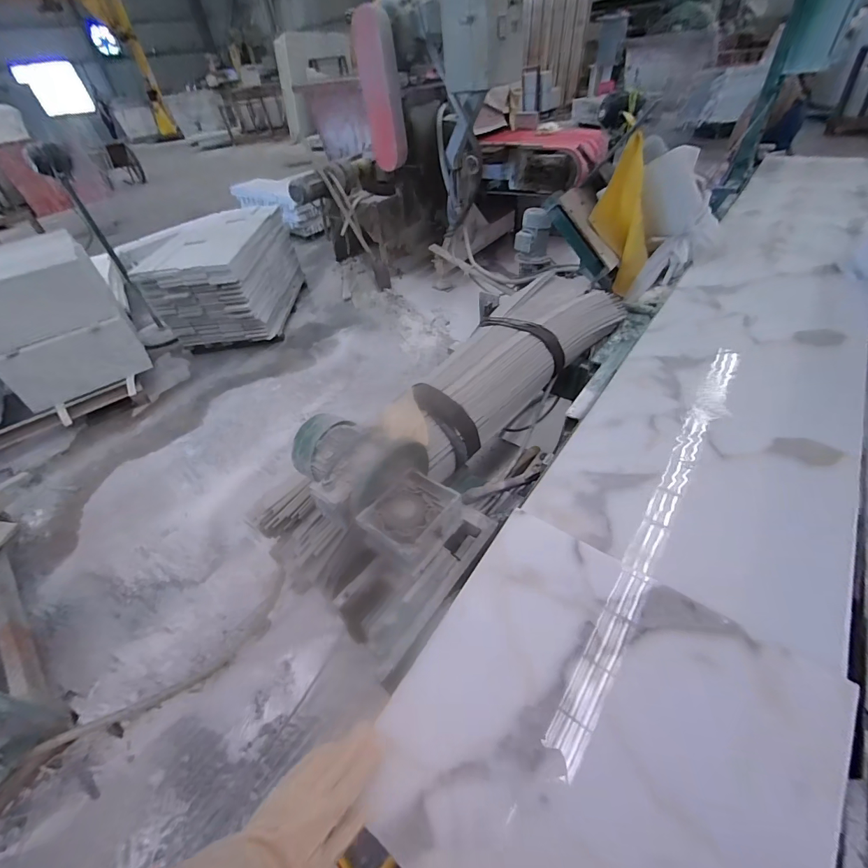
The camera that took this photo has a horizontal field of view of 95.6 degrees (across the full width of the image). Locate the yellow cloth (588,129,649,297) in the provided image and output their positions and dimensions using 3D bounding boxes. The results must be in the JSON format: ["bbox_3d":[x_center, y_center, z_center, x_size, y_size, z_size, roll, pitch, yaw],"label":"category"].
[{"bbox_3d":[0.627,-0.718,1.338,0.131,0.467,0.122,-21,25,-15],"label":"yellow cloth"}]

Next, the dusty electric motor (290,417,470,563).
[{"bbox_3d":[-0.132,0.079,0.742,0.361,0.135,0.175,24,60,28],"label":"dusty electric motor"}]

